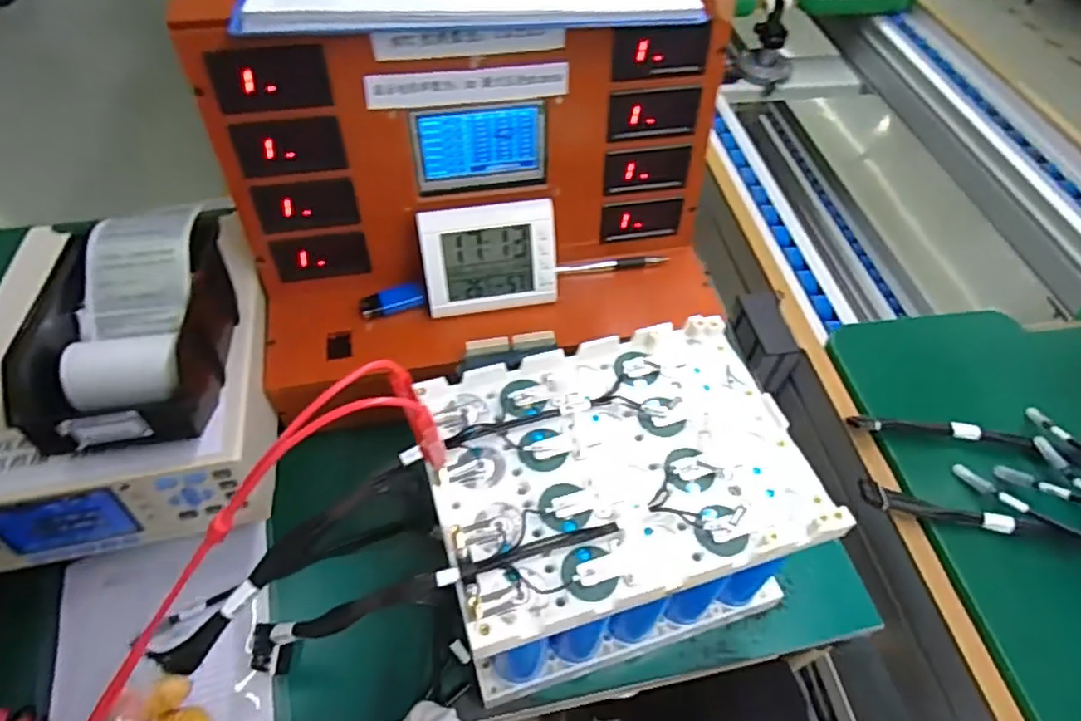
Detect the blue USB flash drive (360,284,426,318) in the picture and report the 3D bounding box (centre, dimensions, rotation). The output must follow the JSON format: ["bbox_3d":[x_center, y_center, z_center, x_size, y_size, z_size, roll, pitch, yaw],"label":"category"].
[{"bbox_3d":[-0.131,-0.053,0.567,0.056,0.015,0.019,-10,54,-11],"label":"blue USB flash drive"}]

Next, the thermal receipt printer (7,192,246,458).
[{"bbox_3d":[-0.290,-0.025,0.468,0.108,0.071,0.198,-4,53,-6],"label":"thermal receipt printer"}]

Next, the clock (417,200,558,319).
[{"bbox_3d":[-0.045,-0.088,0.554,0.112,0.092,0.023,-7,27,-8],"label":"clock"}]

